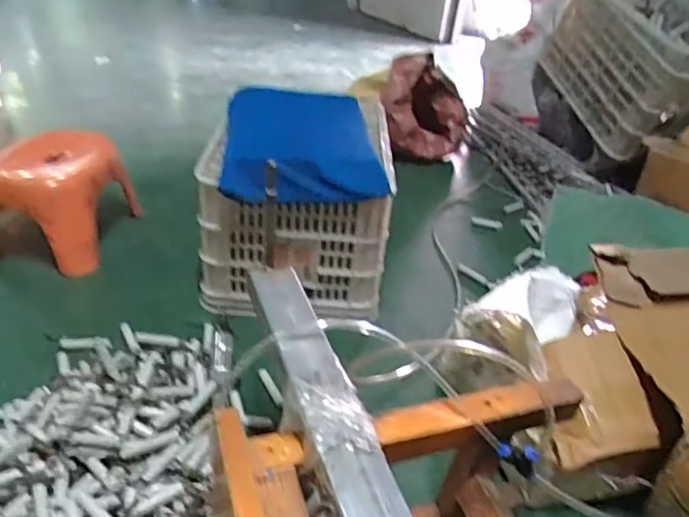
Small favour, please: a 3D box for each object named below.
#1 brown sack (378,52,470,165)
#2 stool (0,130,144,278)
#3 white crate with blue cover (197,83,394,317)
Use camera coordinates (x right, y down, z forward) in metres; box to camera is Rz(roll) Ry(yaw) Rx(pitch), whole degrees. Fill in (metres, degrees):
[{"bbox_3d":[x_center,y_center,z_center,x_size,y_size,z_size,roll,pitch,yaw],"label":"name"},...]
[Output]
[{"bbox_3d":[0.257,-0.473,1.777,0.270,0.262,0.232,11,35,7],"label":"brown sack"},{"bbox_3d":[-0.597,-0.146,1.209,0.202,0.208,0.304,8,35,3],"label":"stool"},{"bbox_3d":[-0.092,-0.131,1.164,0.346,0.294,0.423,4,35,-3],"label":"white crate with blue cover"}]

